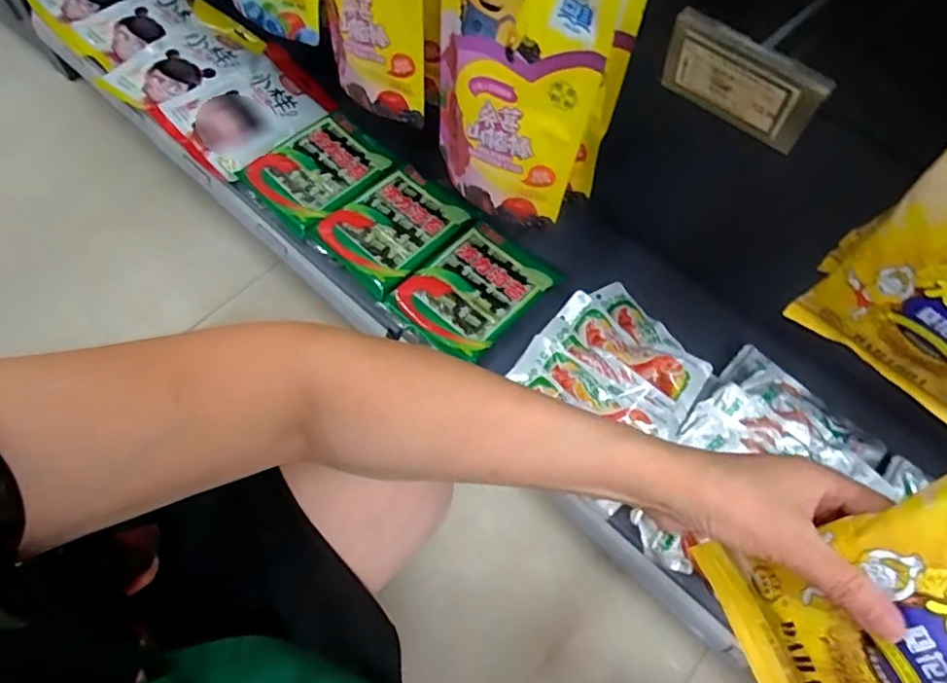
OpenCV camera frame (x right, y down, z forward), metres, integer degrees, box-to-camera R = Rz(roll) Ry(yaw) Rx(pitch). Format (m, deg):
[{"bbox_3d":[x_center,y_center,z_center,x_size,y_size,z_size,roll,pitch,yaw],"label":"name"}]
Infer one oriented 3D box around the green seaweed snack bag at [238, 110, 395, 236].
[{"bbox_3d":[-0.210,-0.238,0.772,0.132,0.014,0.168,40,67,17],"label":"green seaweed snack bag"}]

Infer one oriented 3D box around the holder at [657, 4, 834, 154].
[{"bbox_3d":[0.138,-0.135,0.297,0.081,0.046,0.011,41,67,18],"label":"holder"}]

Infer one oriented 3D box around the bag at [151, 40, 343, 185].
[{"bbox_3d":[-0.328,-0.335,0.813,0.197,0.030,0.163,-37,69,-20],"label":"bag"}]

